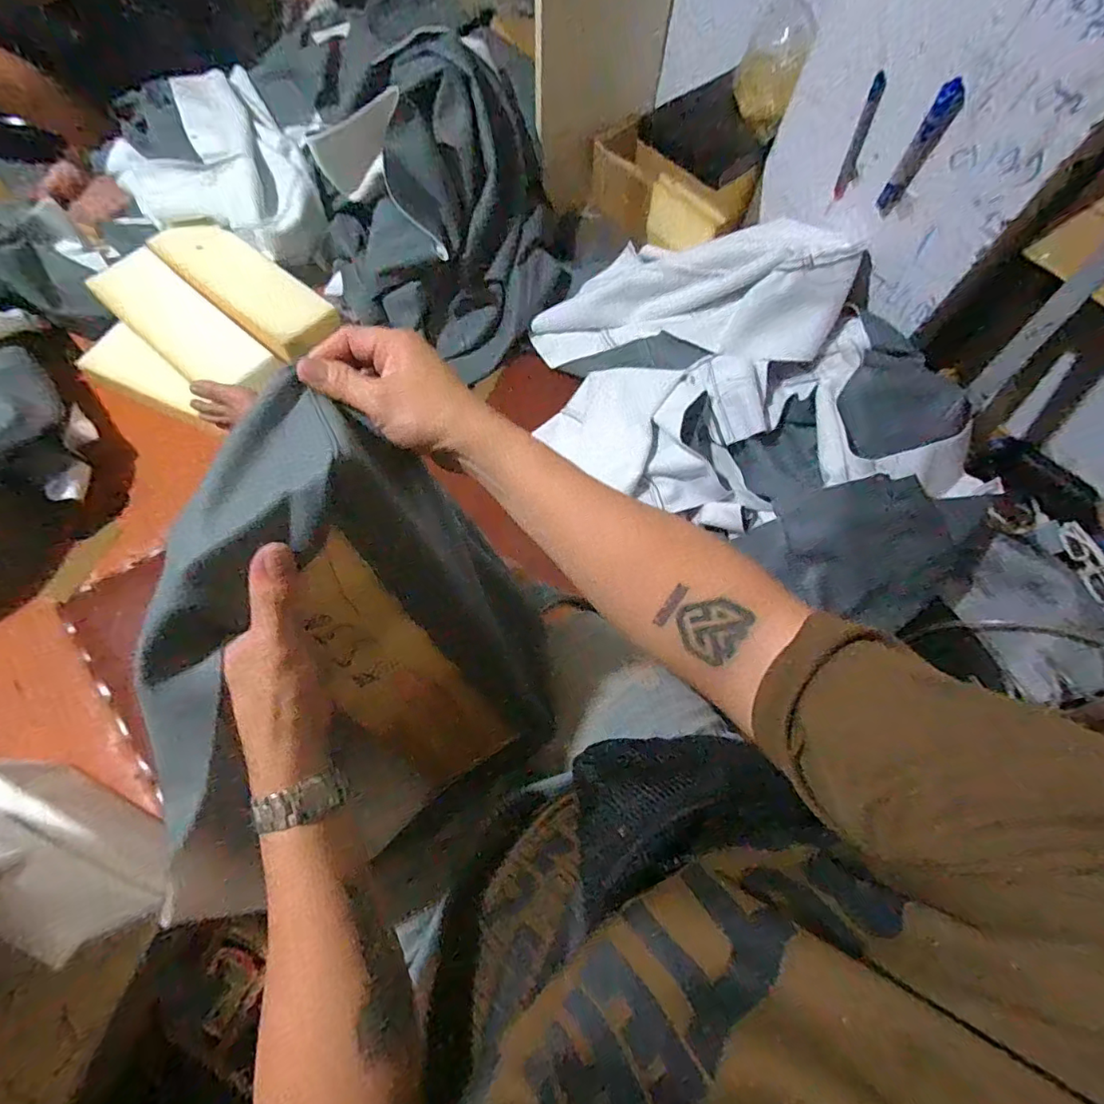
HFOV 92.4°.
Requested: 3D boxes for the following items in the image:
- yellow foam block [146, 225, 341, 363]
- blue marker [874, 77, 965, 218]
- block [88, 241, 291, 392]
[{"bbox_3d":[-0.551,-0.480,0.951,0.353,0.044,0.134,37,71,12],"label":"yellow foam block"},{"bbox_3d":[0.429,-0.470,0.624,0.027,0.144,0.017,35,70,11],"label":"blue marker"},{"bbox_3d":[-0.632,-0.390,0.904,0.345,0.043,0.123,38,71,12],"label":"block"}]

